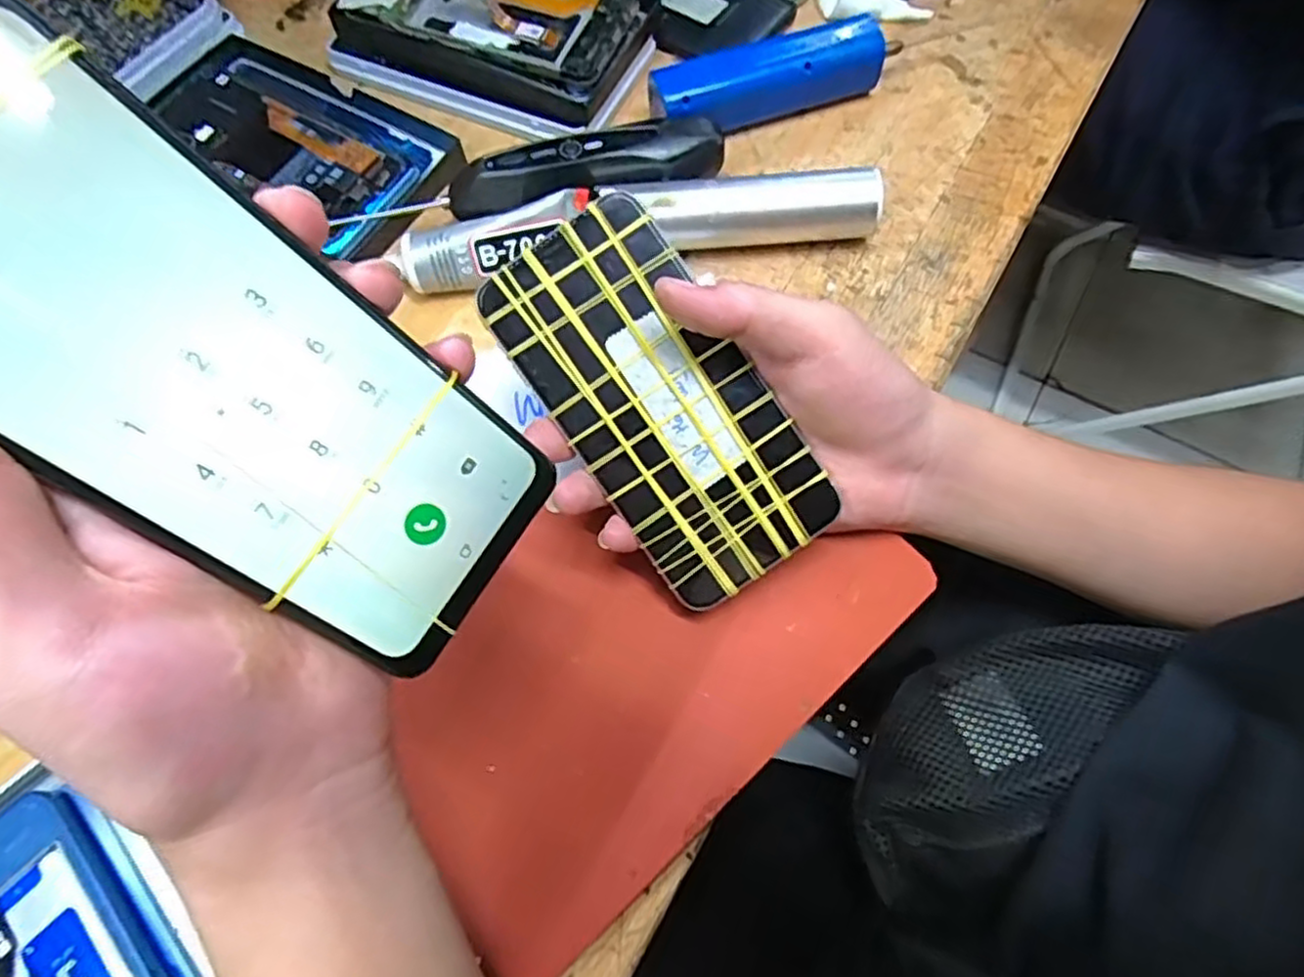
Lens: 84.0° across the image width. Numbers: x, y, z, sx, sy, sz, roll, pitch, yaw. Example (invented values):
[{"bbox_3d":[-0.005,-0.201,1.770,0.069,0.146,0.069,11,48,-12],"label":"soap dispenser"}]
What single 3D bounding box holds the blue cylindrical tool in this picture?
[{"bbox_3d":[0.066,-0.231,0.406,0.128,0.034,0.032,-20,68,-7],"label":"blue cylindrical tool"}]

